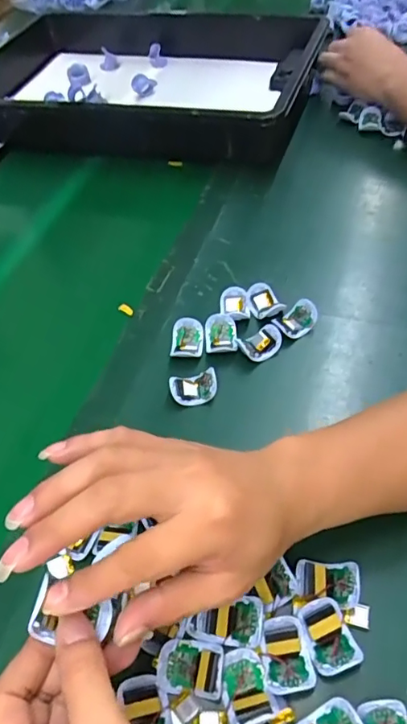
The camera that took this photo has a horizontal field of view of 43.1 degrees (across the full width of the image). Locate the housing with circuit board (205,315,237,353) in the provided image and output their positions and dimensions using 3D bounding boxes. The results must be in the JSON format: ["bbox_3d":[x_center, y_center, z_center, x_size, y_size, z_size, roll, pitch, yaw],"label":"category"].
[{"bbox_3d":[0.017,-0.028,0.510,0.030,0.015,0.040,-3,51,4],"label":"housing with circuit board"}]

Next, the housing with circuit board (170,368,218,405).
[{"bbox_3d":[-0.009,0.022,0.474,0.043,0.013,0.030,-8,51,-1],"label":"housing with circuit board"}]

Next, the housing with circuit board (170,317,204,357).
[{"bbox_3d":[-0.016,-0.023,0.508,0.031,0.016,0.040,0,51,6],"label":"housing with circuit board"}]

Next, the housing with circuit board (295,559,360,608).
[{"bbox_3d":[0.085,0.151,0.354,0.041,0.018,0.028,3,52,9],"label":"housing with circuit board"}]

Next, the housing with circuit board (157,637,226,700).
[{"bbox_3d":[-0.008,0.192,0.325,0.042,0.010,0.029,4,52,10],"label":"housing with circuit board"}]

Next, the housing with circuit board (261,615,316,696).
[{"bbox_3d":[0.052,0.185,0.326,0.030,0.009,0.042,-11,51,-3],"label":"housing with circuit board"}]

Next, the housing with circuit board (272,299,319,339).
[{"bbox_3d":[0.093,-0.042,0.515,0.044,0.019,0.029,-36,56,-21],"label":"housing with circuit board"}]

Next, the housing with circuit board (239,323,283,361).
[{"bbox_3d":[0.056,-0.020,0.502,0.041,0.013,0.032,-25,53,-13],"label":"housing with circuit board"}]

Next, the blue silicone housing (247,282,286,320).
[{"bbox_3d":[0.063,-0.064,0.538,0.032,0.015,0.041,-14,51,-5],"label":"blue silicone housing"}]

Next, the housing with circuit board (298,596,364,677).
[{"bbox_3d":[0.080,0.177,0.332,0.030,0.011,0.043,-17,51,-7],"label":"housing with circuit board"}]

